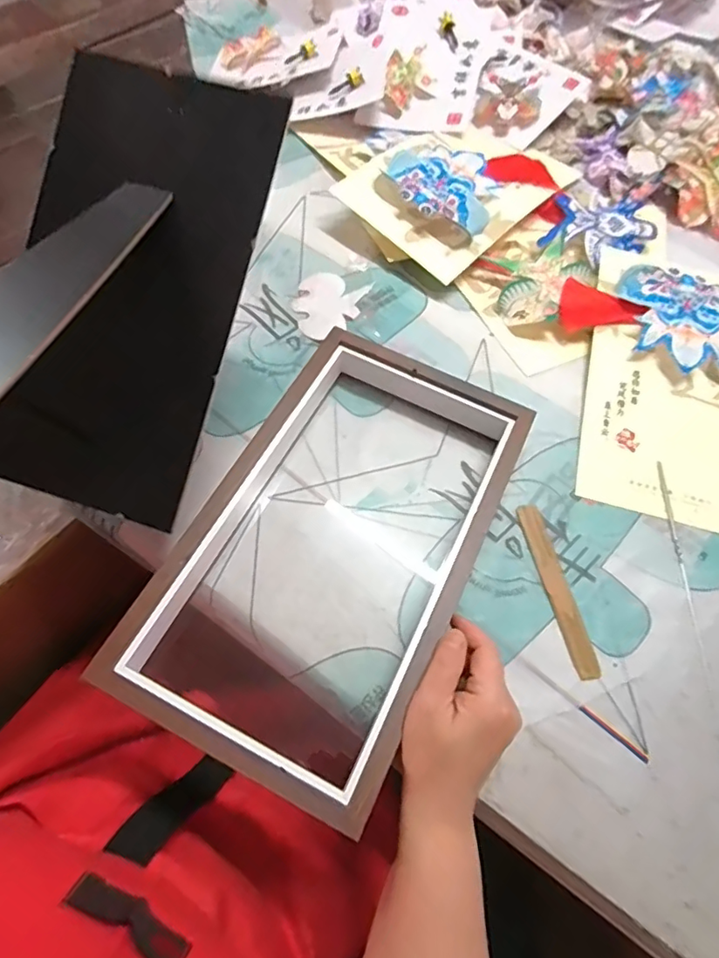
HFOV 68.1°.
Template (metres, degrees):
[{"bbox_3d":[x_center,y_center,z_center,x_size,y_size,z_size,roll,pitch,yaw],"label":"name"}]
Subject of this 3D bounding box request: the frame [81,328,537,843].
[{"bbox_3d":[-0.014,0.048,0.425,0.198,0.056,0.343,26,65,9],"label":"frame"}]

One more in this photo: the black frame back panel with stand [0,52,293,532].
[{"bbox_3d":[-0.168,-0.136,0.334,0.177,0.140,0.313,10,87,1],"label":"black frame back panel with stand"}]

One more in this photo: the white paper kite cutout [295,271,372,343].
[{"bbox_3d":[-0.037,-0.186,0.568,0.070,0.004,0.091,26,63,10],"label":"white paper kite cutout"}]

